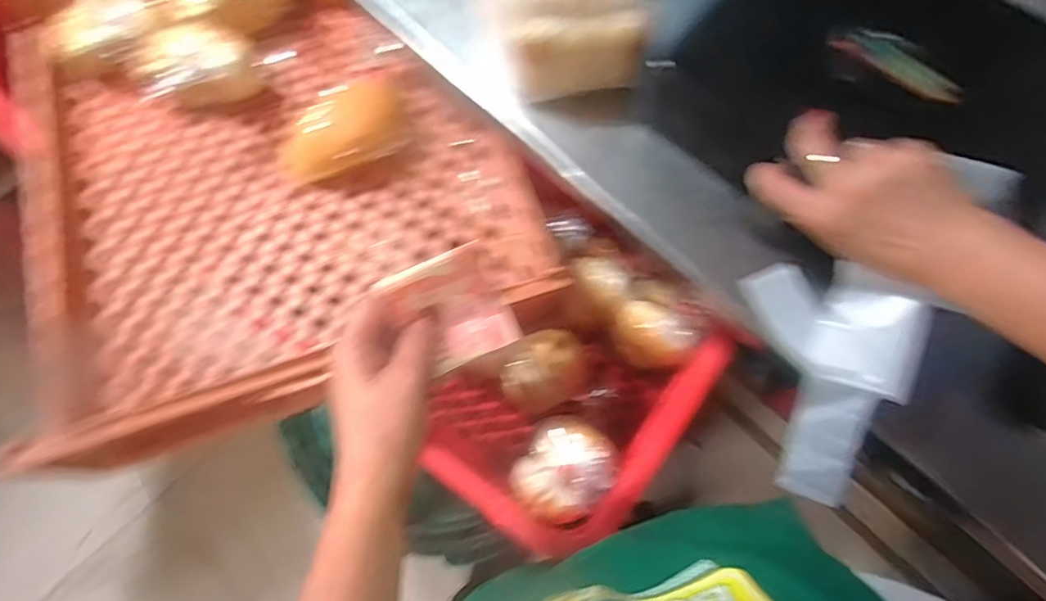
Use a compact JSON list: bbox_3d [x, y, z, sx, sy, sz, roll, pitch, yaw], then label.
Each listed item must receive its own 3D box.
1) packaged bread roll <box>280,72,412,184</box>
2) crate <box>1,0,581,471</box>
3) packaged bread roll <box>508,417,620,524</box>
[{"bbox_3d":[-0.210,-0.199,0.642,0.152,0.042,0.104,-27,73,-7],"label":"packaged bread roll"},{"bbox_3d":[-0.295,-0.158,0.605,0.470,0.098,0.536,-23,73,-6],"label":"crate"},{"bbox_3d":[0.044,0.173,0.571,0.088,0.062,0.108,36,76,12],"label":"packaged bread roll"}]

